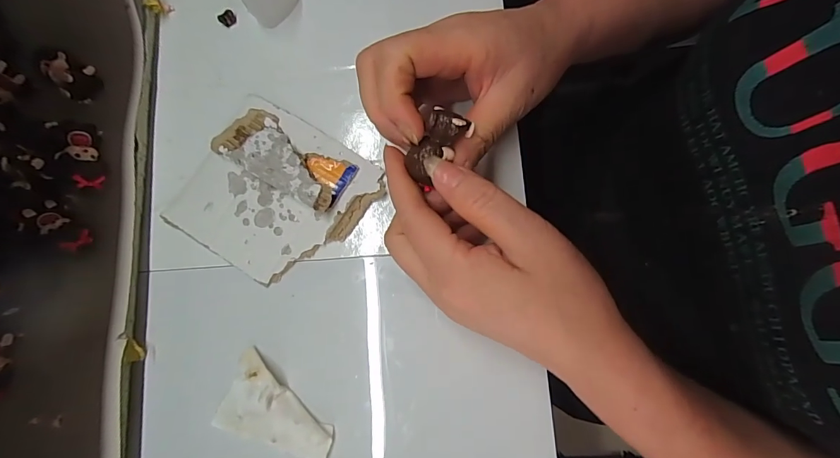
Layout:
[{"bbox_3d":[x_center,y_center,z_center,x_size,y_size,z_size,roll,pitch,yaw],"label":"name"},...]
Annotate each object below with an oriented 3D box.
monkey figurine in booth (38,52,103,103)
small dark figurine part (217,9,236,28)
[{"bbox_3d":[-0.232,-0.101,0.271,0.027,0.021,0.024,32,82,10],"label":"monkey figurine in booth"},{"bbox_3d":[-0.141,-0.154,0.296,0.012,0.006,0.008,-36,78,-4],"label":"small dark figurine part"}]

